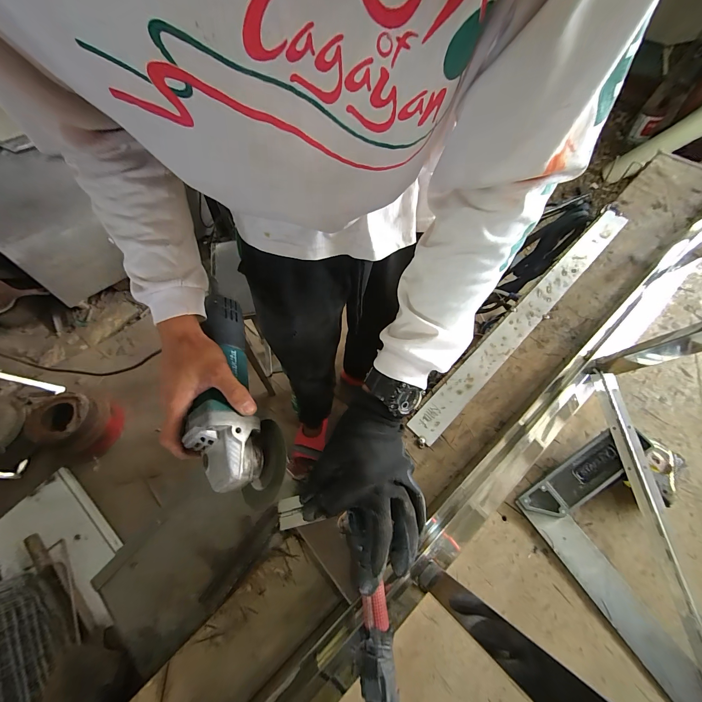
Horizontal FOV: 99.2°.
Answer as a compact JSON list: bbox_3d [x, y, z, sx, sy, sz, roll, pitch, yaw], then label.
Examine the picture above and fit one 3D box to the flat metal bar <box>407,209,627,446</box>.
[{"bbox_3d":[0.338,-0.088,0.550,0.671,0.008,0.049,-40,70,-20],"label":"flat metal bar"}]

